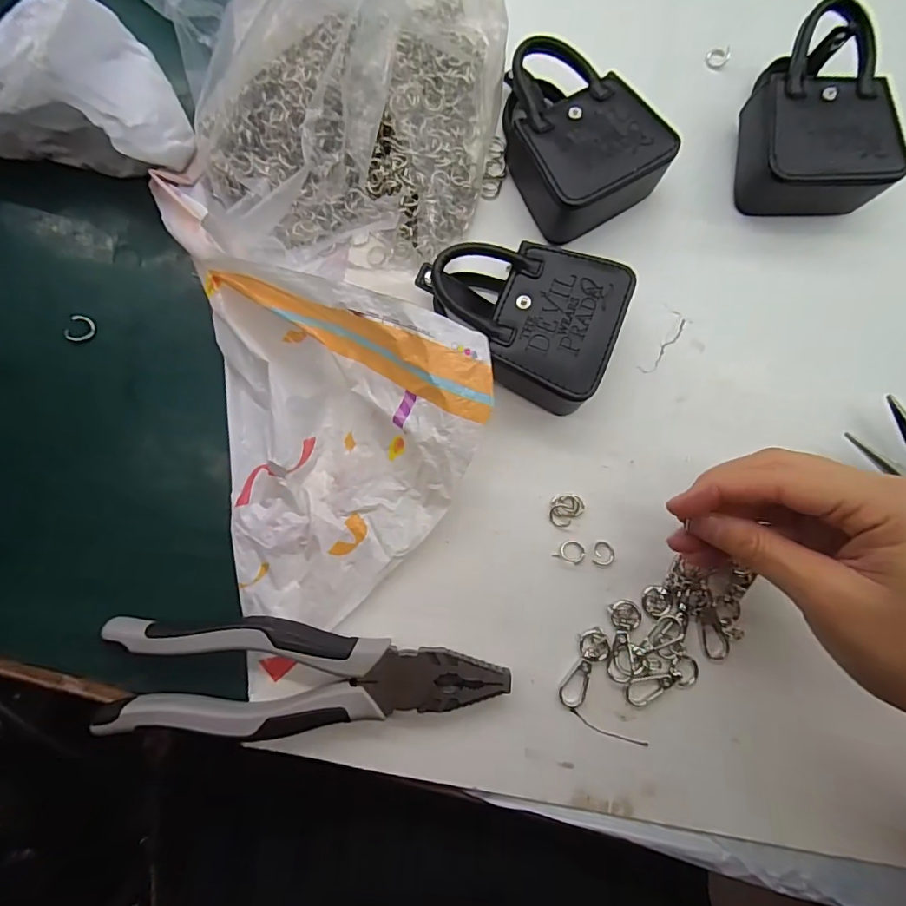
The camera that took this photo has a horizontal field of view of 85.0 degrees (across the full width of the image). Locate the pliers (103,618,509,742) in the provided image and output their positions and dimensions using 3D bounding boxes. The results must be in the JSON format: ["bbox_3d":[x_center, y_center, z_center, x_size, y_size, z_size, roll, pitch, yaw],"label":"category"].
[{"bbox_3d":[-0.071,0.111,0.245,0.189,0.020,0.049,4,82,1],"label":"pliers"}]

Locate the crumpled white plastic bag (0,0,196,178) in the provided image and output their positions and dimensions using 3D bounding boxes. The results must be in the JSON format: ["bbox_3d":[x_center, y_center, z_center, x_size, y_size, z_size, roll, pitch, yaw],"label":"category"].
[{"bbox_3d":[-0.221,-0.194,0.258,0.147,0.076,0.069,3,82,1],"label":"crumpled white plastic bag"}]

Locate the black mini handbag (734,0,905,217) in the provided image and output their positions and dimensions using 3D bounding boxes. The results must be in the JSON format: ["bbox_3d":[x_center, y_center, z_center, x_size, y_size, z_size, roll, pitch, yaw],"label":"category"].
[{"bbox_3d":[0.205,-0.184,0.279,0.077,0.044,0.105,7,82,1],"label":"black mini handbag"}]

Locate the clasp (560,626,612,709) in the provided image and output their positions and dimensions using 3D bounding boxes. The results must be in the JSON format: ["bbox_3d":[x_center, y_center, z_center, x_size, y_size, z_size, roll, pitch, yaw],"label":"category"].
[{"bbox_3d":[0.068,0.111,0.255,0.016,0.004,0.041,23,83,3],"label":"clasp"}]

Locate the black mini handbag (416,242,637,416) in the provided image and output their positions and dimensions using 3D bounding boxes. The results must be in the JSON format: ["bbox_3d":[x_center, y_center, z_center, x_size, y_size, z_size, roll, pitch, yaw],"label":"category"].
[{"bbox_3d":[0.035,-0.074,0.262,0.102,0.038,0.076,22,83,3],"label":"black mini handbag"}]

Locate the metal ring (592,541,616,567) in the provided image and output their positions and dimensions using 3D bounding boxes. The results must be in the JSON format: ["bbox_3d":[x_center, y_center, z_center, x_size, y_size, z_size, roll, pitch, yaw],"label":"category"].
[{"bbox_3d":[0.081,0.054,0.264,0.012,0.004,0.013,0,90,-9],"label":"metal ring"}]

